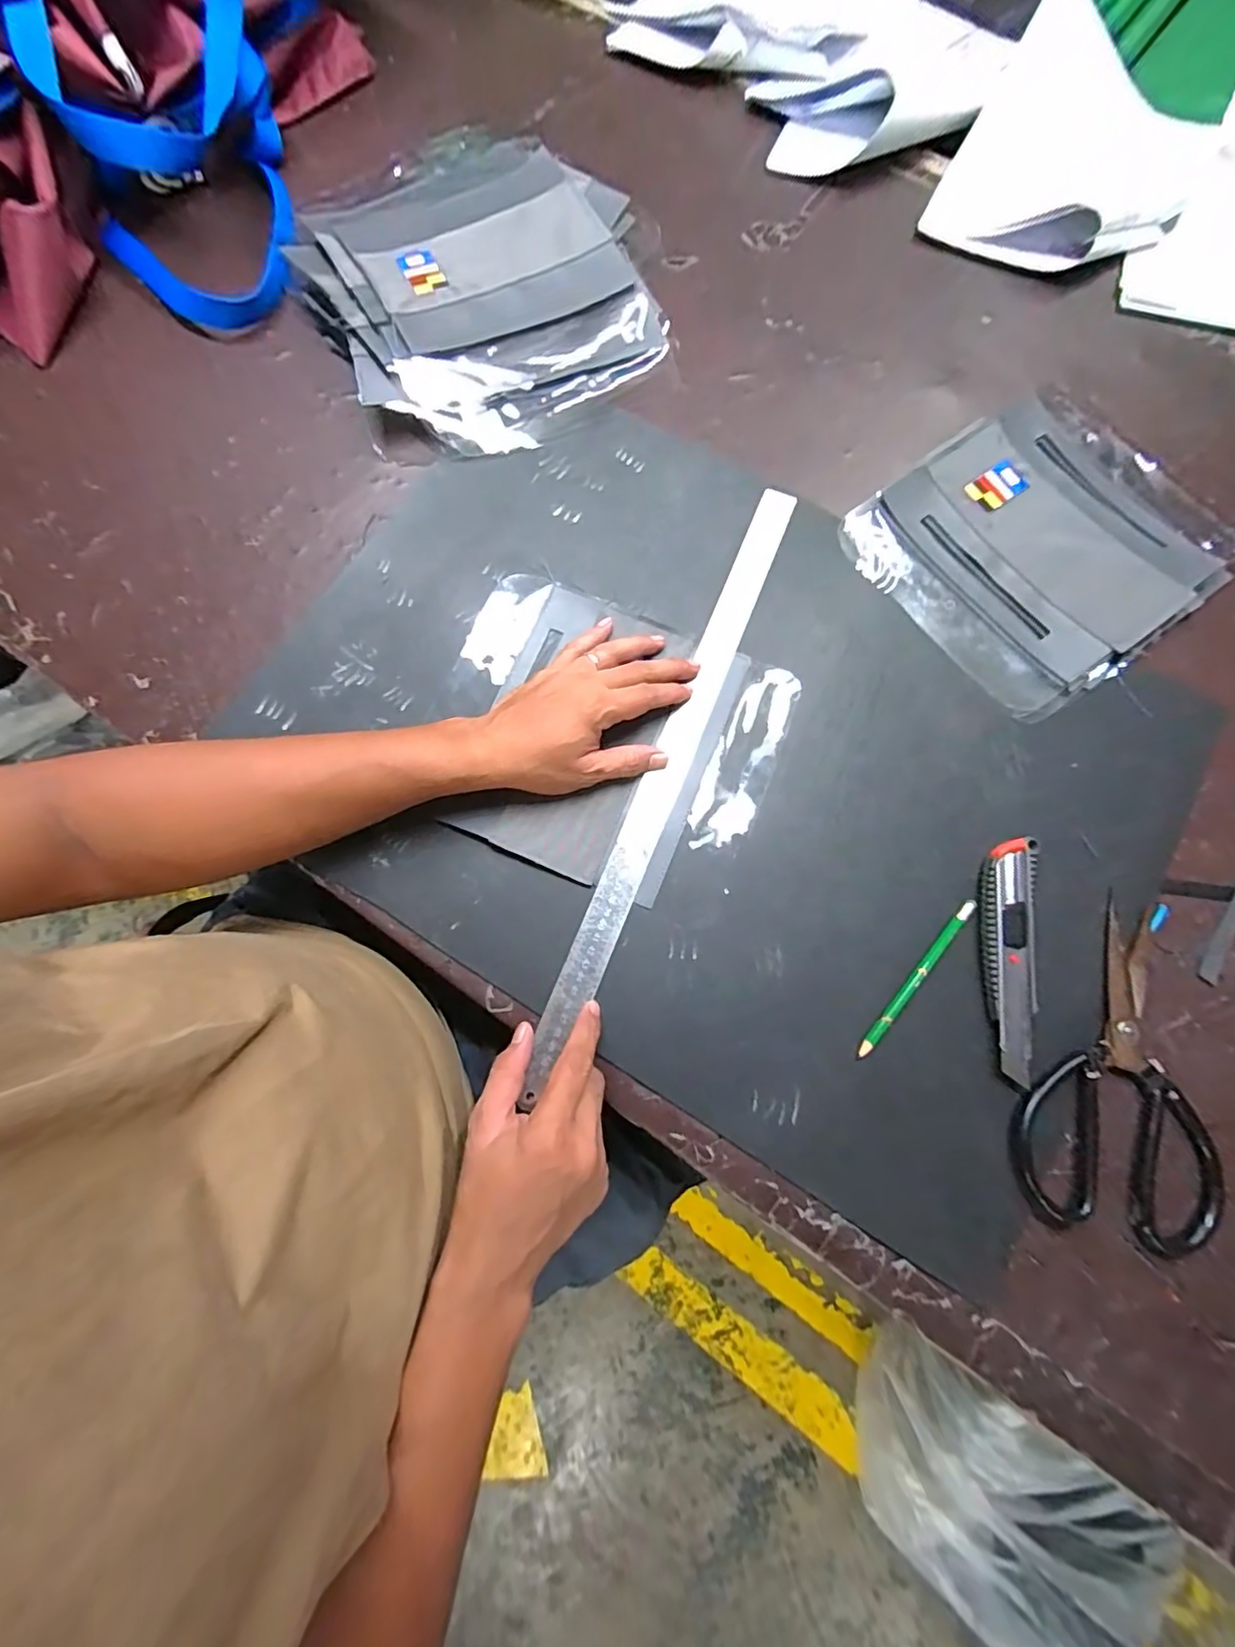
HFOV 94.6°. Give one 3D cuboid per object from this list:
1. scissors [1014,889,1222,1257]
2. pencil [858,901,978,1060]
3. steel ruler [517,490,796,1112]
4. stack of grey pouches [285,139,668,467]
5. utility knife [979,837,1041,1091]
[{"bbox_3d":[0.339,0.162,0.385,0.117,0.021,0.213,17,78,4],"label":"scissors"},{"bbox_3d":[0.210,0.108,0.398,0.008,0.004,0.137,40,80,9],"label":"pencil"},{"bbox_3d":[0.044,-0.049,0.440,0.038,0.008,0.506,23,77,2],"label":"steel ruler"},{"bbox_3d":[-0.127,-0.499,0.523,0.295,0.044,0.330,-25,78,-5],"label":"stack of grey pouches"},{"bbox_3d":[0.272,0.091,0.399,0.035,0.012,0.164,10,77,3],"label":"utility knife"}]

